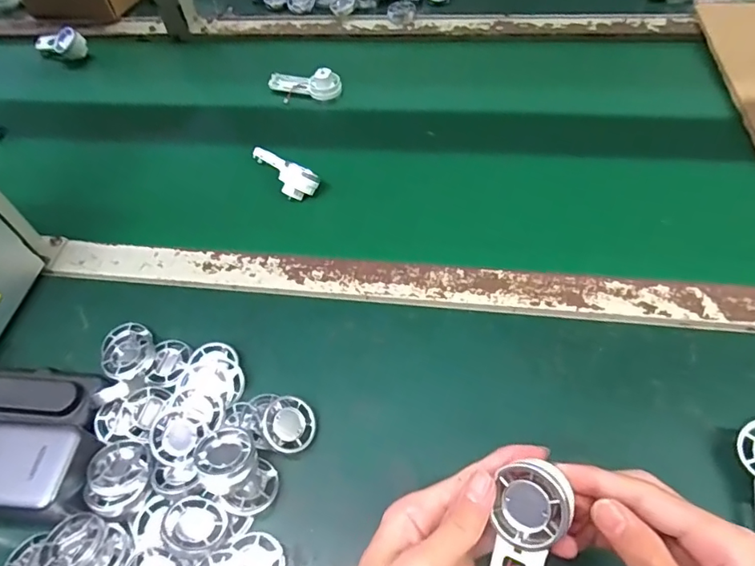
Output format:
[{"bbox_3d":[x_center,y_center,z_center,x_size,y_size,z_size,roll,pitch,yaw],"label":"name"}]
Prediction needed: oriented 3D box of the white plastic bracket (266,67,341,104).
[{"bbox_3d":[-0.096,-0.251,0.653,0.096,0.039,0.034,12,55,13],"label":"white plastic bracket"}]

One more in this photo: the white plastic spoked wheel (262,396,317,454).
[{"bbox_3d":[-0.063,0.102,0.370,0.039,0.006,0.037,9,69,-24],"label":"white plastic spoked wheel"}]

